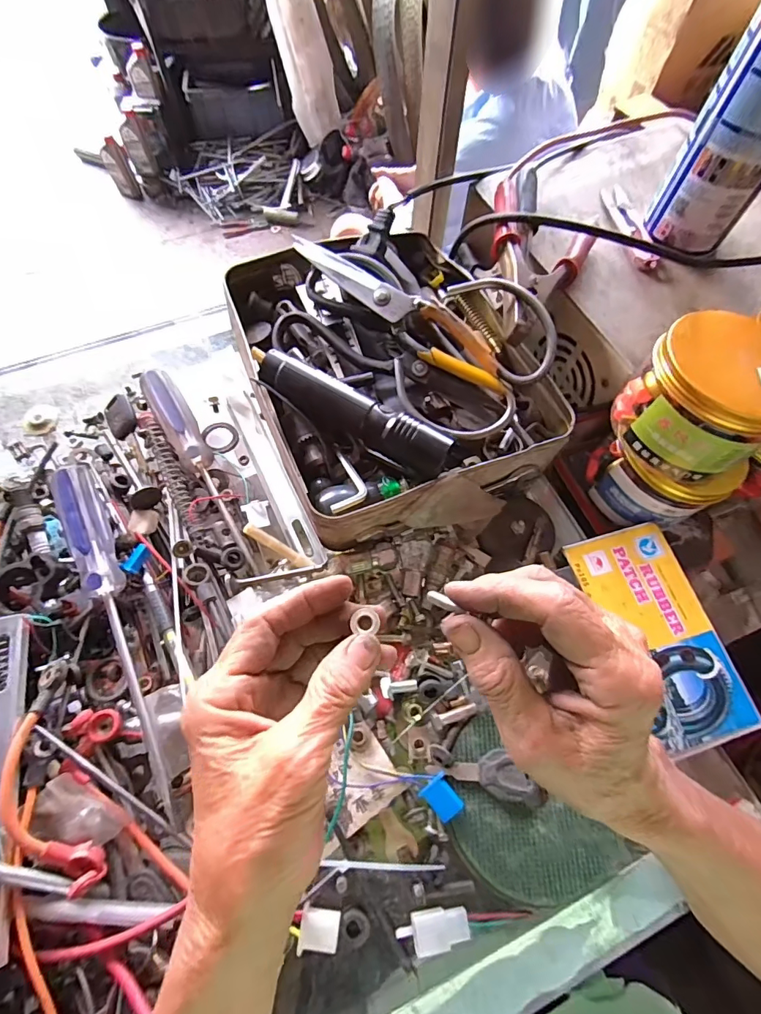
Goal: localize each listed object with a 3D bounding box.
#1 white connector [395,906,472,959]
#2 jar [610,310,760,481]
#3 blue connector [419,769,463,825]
[{"bbox_3d":[0.029,0.229,0.245,0.039,0.012,0.017,-5,68,-4],"label":"white connector"},{"bbox_3d":[0.199,-0.068,0.273,0.084,0.062,0.080,1,68,-2],"label":"jar"},{"bbox_3d":[0.037,0.172,0.266,0.018,0.006,0.022,-37,73,-15],"label":"blue connector"}]

